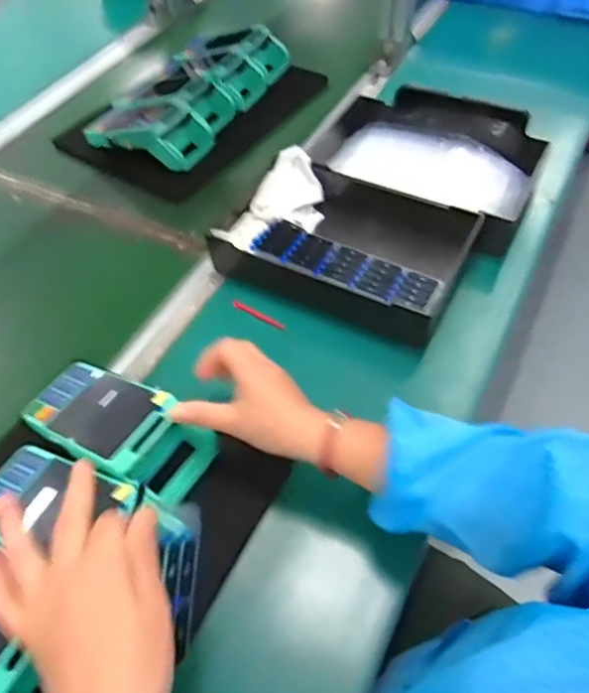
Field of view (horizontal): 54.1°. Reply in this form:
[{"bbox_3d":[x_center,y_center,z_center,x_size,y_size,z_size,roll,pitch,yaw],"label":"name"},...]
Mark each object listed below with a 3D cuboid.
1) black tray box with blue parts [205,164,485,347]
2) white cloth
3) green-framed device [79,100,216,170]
[{"bbox_3d":[0.053,-0.104,0.640,0.253,0.069,0.172,25,58,20],"label":"black tray box with blue parts"},{"bbox_3d":[-0.022,-0.150,0.659,0.066,0.064,0.154,24,58,20],"label":"white cloth"},{"bbox_3d":[-0.198,-0.293,0.779,0.174,0.054,0.080,21,57,18],"label":"green-framed device"}]

